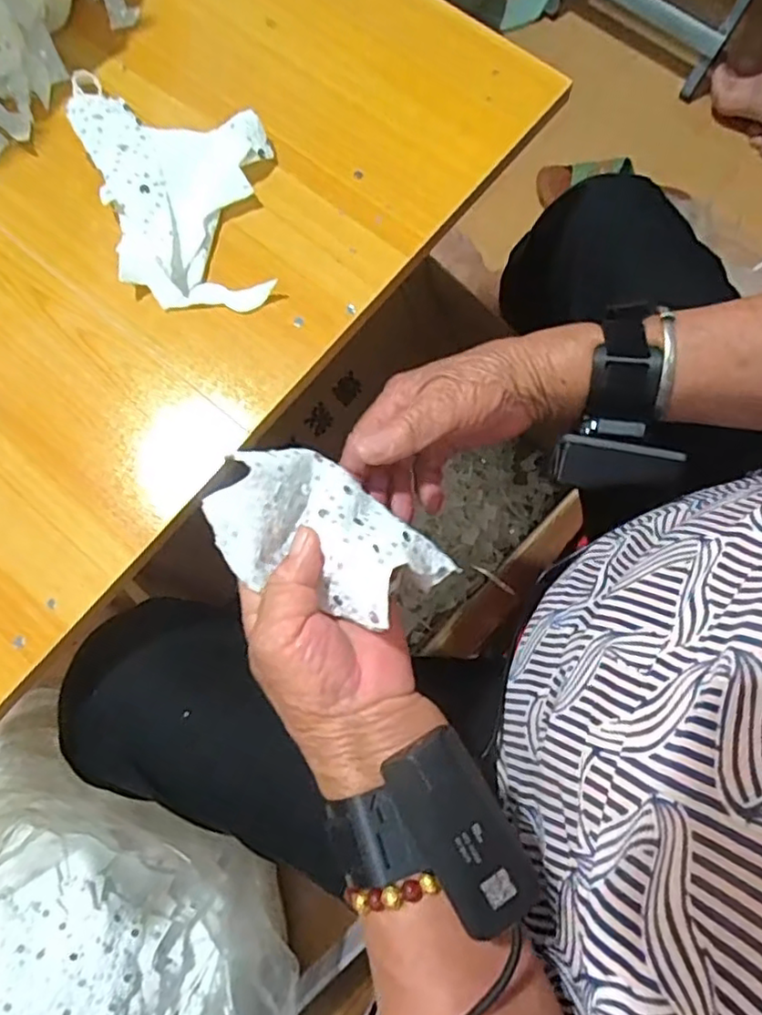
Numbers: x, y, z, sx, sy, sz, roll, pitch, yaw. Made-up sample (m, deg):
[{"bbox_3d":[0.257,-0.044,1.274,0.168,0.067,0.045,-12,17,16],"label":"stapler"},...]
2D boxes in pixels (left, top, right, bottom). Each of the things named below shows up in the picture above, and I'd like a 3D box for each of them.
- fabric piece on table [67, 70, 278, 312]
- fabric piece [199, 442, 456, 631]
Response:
[{"bbox_3d":[-0.116,-0.194,0.374,0.101,0.018,0.173,-21,78,-4],"label":"fabric piece on table"},{"bbox_3d":[-0.028,0.014,0.310,0.113,0.042,0.076,41,81,8],"label":"fabric piece"}]

